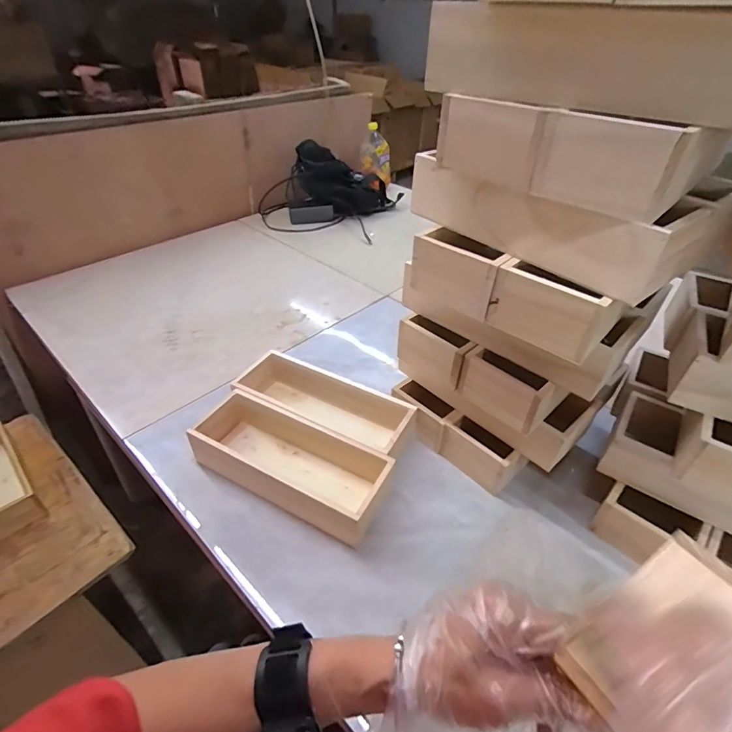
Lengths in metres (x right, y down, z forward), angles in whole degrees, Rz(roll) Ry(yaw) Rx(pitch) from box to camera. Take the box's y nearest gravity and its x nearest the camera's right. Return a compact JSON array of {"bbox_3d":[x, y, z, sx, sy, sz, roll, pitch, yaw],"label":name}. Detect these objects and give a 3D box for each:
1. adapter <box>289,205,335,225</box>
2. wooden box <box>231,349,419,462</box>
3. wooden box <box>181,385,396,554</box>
[{"bbox_3d":[-0.162,-0.455,1.292,0.131,0.051,0.021,-5,40,-9],"label":"adapter"},{"bbox_3d":[-0.063,0.065,0.658,0.275,0.060,0.112,21,43,22],"label":"wooden box"},{"bbox_3d":[-0.101,0.126,0.586,0.263,0.063,0.116,20,42,20],"label":"wooden box"}]

